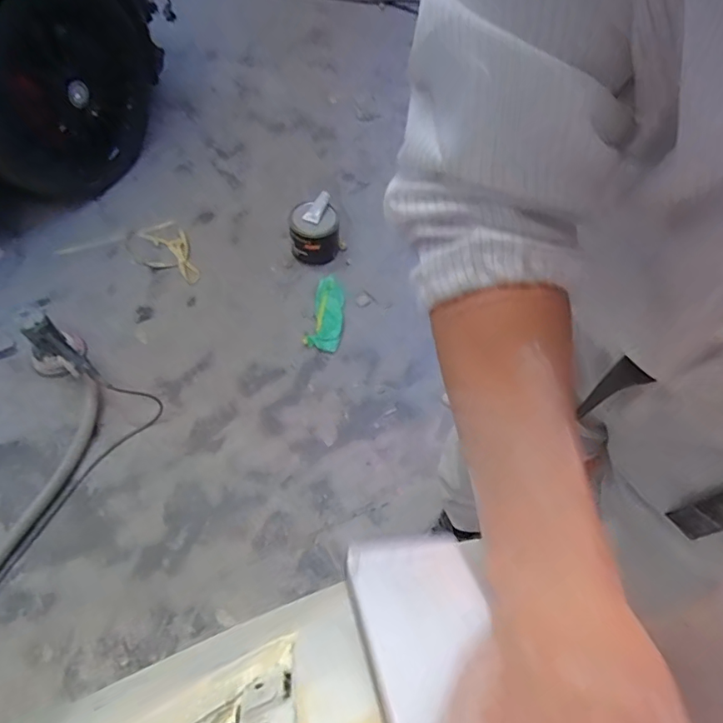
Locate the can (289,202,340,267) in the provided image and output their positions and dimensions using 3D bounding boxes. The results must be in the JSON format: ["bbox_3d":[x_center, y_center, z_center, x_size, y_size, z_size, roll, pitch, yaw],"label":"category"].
[{"bbox_3d":[-0.147,-0.401,1.648,0.147,0.141,0.141,1,57,-2],"label":"can"}]

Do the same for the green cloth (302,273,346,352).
[{"bbox_3d":[-0.097,-0.143,1.560,0.104,0.040,0.263,10,57,3],"label":"green cloth"}]

